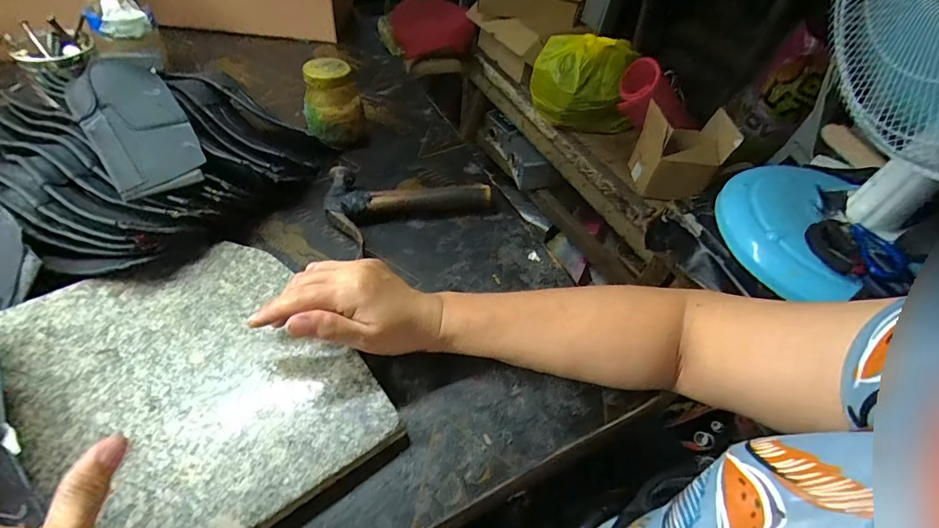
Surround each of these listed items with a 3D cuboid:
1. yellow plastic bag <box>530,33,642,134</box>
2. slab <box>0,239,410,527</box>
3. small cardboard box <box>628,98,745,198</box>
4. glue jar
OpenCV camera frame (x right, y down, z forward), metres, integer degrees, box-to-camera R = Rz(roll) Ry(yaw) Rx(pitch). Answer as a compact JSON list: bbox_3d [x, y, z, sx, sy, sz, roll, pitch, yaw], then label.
[{"bbox_3d":[0.283,-0.438,1.061,0.257,0.192,0.164,17,49,9],"label":"yellow plastic bag"},{"bbox_3d":[-0.282,0.127,0.300,0.388,0.024,0.263,-27,57,-26],"label":"slab"},{"bbox_3d":[0.459,-0.238,0.948,0.183,0.167,0.097,-4,50,-10],"label":"small cardboard box"},{"bbox_3d":[-0.173,-0.201,0.548,0.066,0.091,0.066,-8,50,-13],"label":"glue jar"}]

